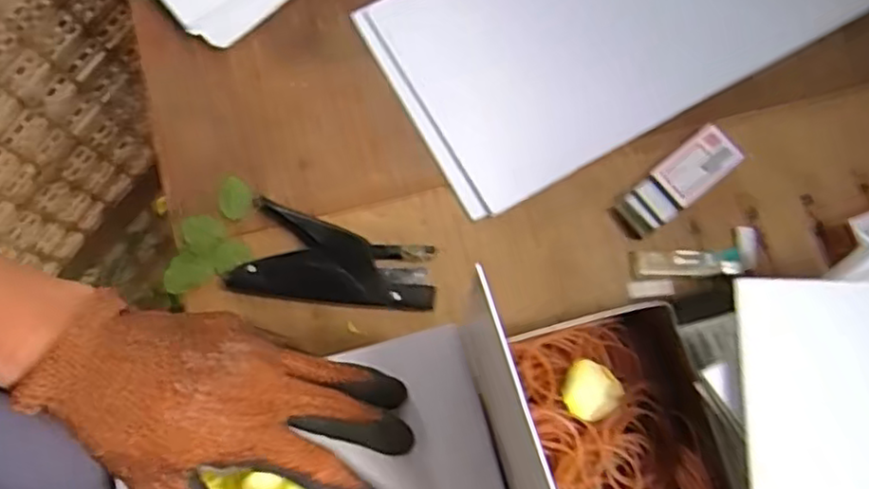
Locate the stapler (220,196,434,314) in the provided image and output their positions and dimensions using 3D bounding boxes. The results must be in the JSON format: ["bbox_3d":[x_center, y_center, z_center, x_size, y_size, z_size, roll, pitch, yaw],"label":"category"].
[{"bbox_3d":[-0.073,0.013,0.502,0.148,0.028,0.069,8,77,3],"label":"stapler"}]

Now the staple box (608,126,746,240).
[{"bbox_3d":[0.193,-0.049,0.529,0.106,0.014,0.040,-39,79,-7],"label":"staple box"}]

